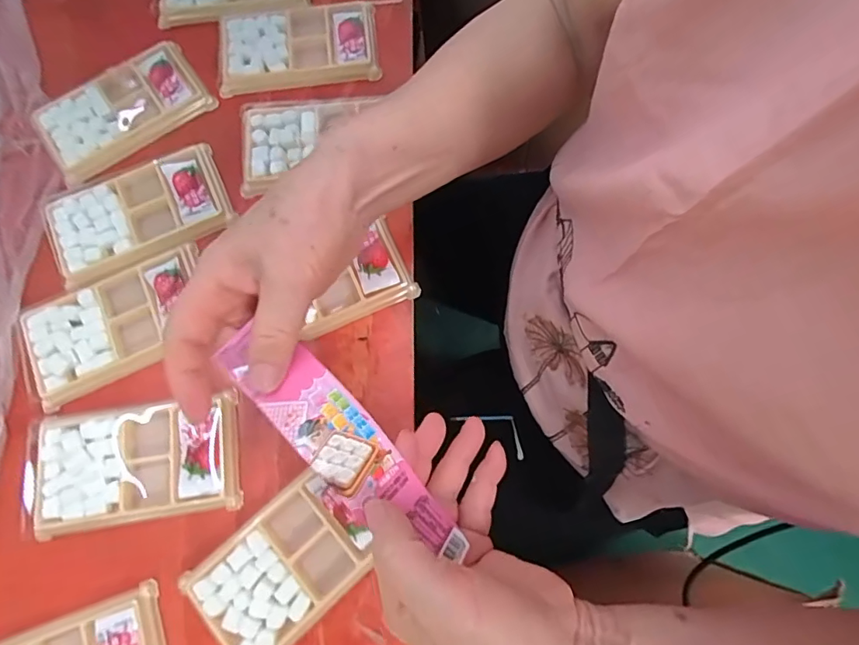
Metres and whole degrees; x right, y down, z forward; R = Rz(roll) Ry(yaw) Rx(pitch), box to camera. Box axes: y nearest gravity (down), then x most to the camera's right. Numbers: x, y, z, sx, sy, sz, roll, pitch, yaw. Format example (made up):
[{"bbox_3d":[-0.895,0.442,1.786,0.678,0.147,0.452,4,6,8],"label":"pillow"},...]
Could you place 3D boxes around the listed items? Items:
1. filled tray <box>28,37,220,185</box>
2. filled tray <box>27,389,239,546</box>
[{"bbox_3d":[-0.257,-0.180,0.412,0.131,0.014,0.078,-36,78,-9],"label":"filled tray"},{"bbox_3d":[-0.199,0.095,0.335,0.132,0.012,0.077,-8,75,-2],"label":"filled tray"}]

